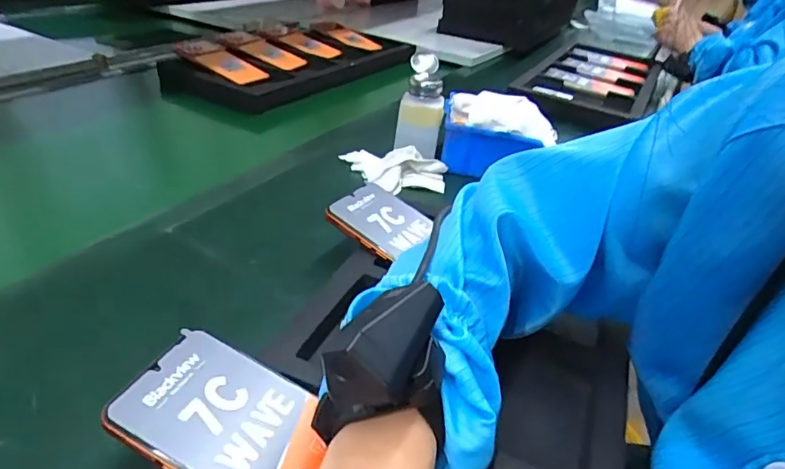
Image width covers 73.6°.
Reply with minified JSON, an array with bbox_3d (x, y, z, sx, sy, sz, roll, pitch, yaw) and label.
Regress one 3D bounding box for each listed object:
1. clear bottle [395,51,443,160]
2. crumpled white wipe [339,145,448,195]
[{"bbox_3d":[0.033,-0.145,0.618,0.051,0.116,0.046,7,32,2],"label":"clear bottle"},{"bbox_3d":[0.002,-0.078,0.601,0.120,0.024,0.061,6,32,1],"label":"crumpled white wipe"}]

